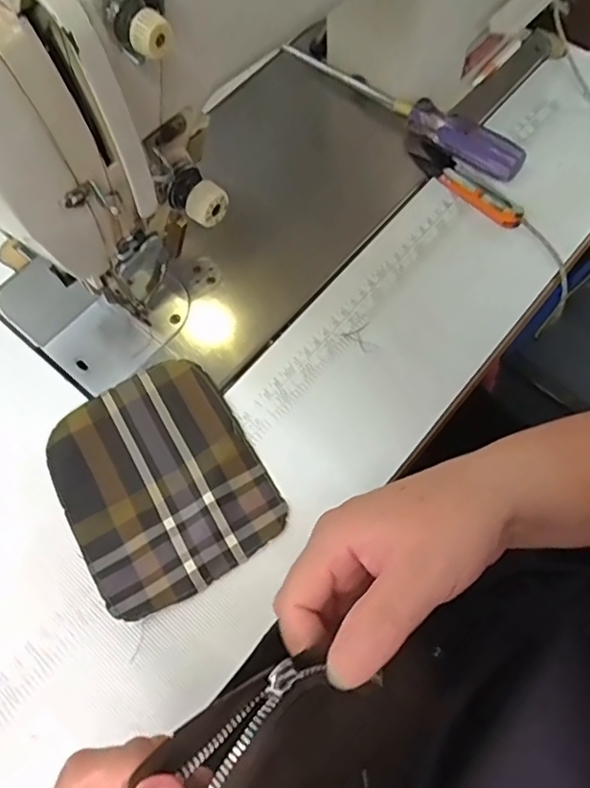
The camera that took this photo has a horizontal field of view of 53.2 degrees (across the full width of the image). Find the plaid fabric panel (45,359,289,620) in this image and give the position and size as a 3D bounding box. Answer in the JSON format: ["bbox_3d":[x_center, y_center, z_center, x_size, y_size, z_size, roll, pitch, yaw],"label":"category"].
[{"bbox_3d":[-0.084,0.052,0.363,0.116,0.004,0.137,-29,69,-10],"label":"plaid fabric panel"}]

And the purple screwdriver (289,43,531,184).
[{"bbox_3d":[0.079,-0.224,0.457,0.216,0.029,0.019,38,73,17],"label":"purple screwdriver"}]

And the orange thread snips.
[{"bbox_3d":[0.124,-0.162,0.443,0.024,0.012,0.114,-43,72,-15],"label":"orange thread snips"}]

